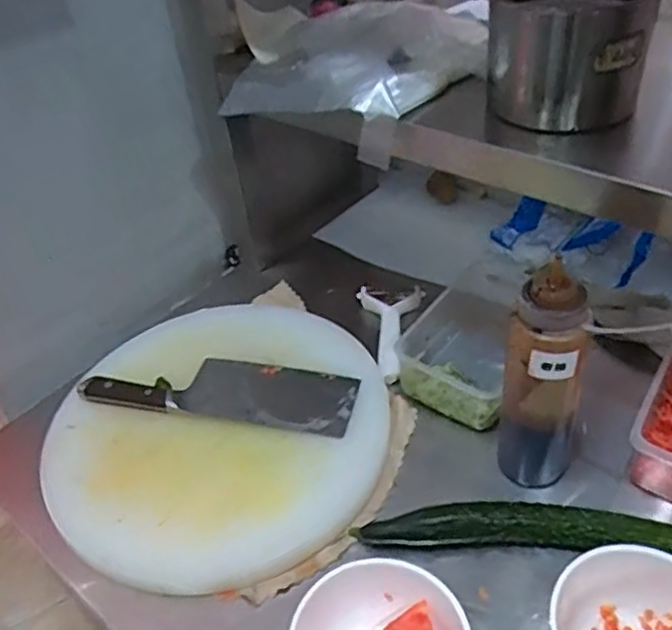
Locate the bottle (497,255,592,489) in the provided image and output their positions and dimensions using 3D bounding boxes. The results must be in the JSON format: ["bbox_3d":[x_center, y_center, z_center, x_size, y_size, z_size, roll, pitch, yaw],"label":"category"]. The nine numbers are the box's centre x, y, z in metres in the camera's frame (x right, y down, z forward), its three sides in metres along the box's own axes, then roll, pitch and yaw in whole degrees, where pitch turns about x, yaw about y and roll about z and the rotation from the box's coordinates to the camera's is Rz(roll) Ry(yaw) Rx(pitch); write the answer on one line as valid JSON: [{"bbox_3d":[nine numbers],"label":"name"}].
[{"bbox_3d":[0.191,0.060,0.619,0.072,0.224,0.060,10,41,17],"label":"bottle"}]

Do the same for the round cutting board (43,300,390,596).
[{"bbox_3d":[-0.126,0.116,0.763,0.351,0.039,0.376,-2,38,2],"label":"round cutting board"}]

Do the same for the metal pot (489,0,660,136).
[{"bbox_3d":[0.216,-0.256,0.639,0.136,0.116,0.150,14,42,21],"label":"metal pot"}]

